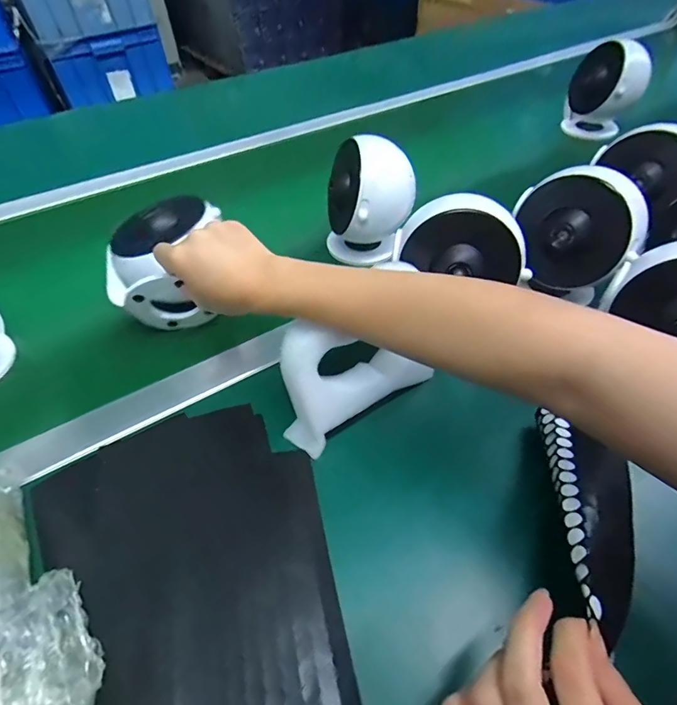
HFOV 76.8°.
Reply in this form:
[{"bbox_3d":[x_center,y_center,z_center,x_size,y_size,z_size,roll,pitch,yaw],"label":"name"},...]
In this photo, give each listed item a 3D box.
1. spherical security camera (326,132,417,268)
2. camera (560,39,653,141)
[{"bbox_3d":[0.032,-0.164,0.464,0.077,0.123,0.079,-1,49,2],"label":"spherical security camera"},{"bbox_3d":[0.413,-0.401,0.662,0.104,0.129,0.090,19,52,18],"label":"camera"}]

